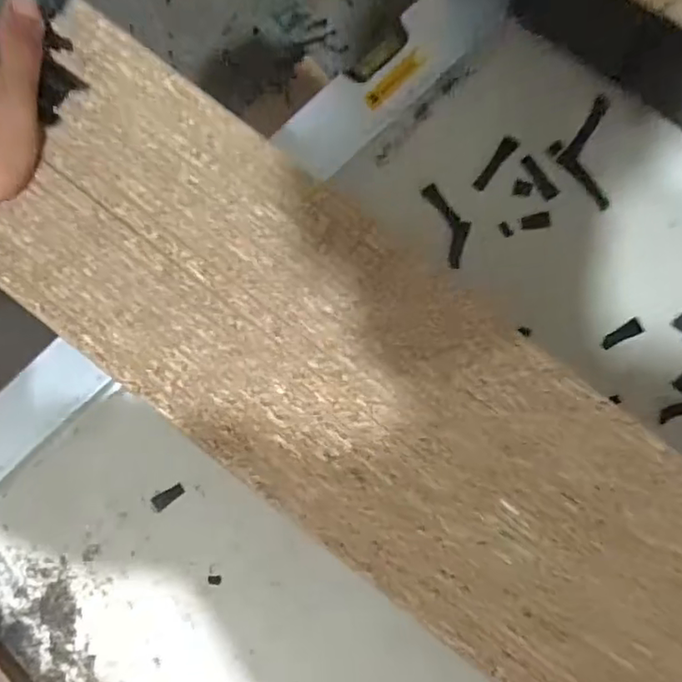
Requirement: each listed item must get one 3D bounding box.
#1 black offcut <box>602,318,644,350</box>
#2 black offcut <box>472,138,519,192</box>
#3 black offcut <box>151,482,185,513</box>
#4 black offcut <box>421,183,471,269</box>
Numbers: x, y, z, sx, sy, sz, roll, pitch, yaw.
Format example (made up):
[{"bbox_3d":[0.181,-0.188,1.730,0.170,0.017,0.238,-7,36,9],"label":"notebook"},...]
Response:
[{"bbox_3d":[0.198,-0.005,0.427,0.029,0.004,0.011,-32,87,4],"label":"black offcut"},{"bbox_3d":[0.108,-0.125,0.426,0.011,0.004,0.043,37,92,4],"label":"black offcut"},{"bbox_3d":[-0.129,0.116,0.450,0.027,0.004,0.011,-33,87,3],"label":"black offcut"},{"bbox_3d":[0.079,-0.084,0.431,0.023,0.004,0.061,-21,88,4],"label":"black offcut"}]

